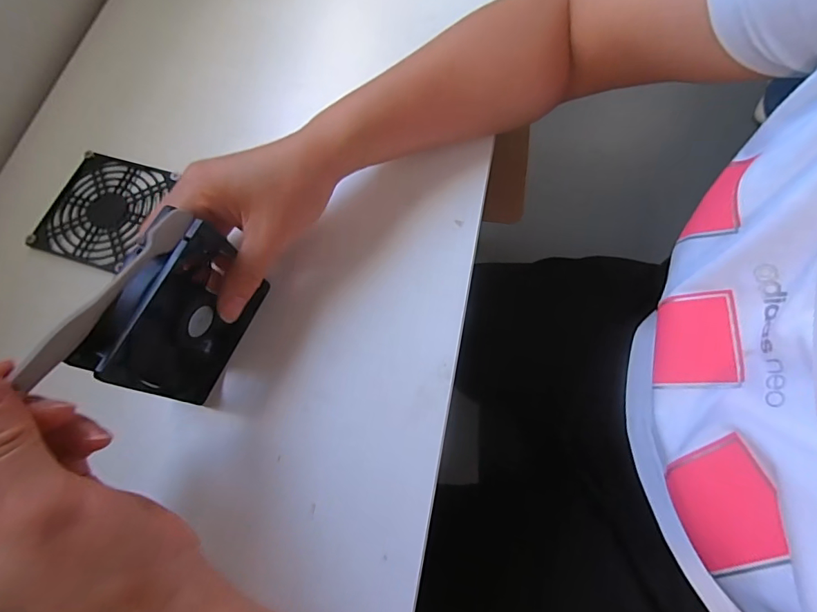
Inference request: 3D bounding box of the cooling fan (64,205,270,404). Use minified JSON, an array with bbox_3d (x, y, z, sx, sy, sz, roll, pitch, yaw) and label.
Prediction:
[{"bbox_3d":[-0.127,0.007,0.250,0.018,0.097,0.090,26,73,19],"label":"cooling fan"}]

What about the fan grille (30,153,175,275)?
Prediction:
[{"bbox_3d":[-0.238,-0.076,0.338,0.085,0.004,0.090,16,71,11],"label":"fan grille"}]

